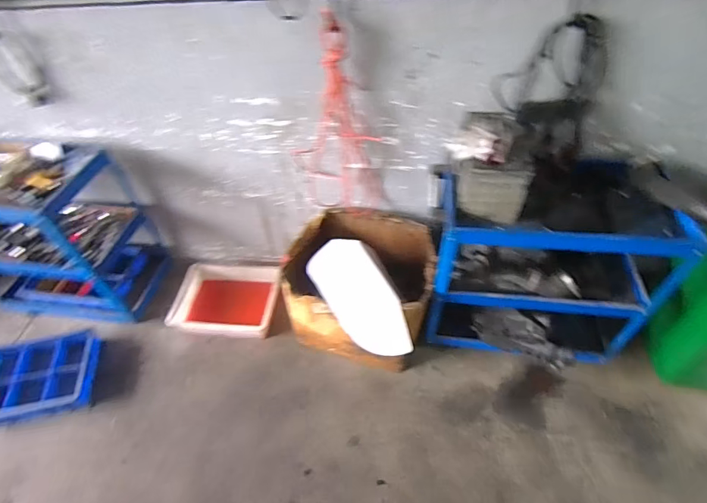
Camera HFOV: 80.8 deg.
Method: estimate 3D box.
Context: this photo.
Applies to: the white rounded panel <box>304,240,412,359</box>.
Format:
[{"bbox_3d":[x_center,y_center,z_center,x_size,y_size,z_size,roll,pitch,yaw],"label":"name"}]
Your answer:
[{"bbox_3d":[0.030,0.145,1.375,0.216,0.058,0.437,-29,73,-18],"label":"white rounded panel"}]

